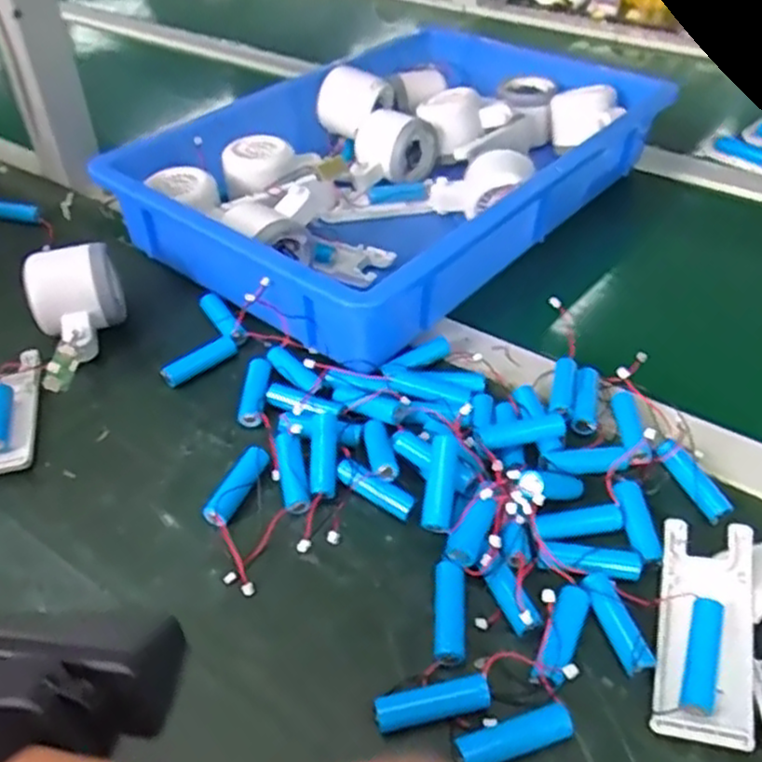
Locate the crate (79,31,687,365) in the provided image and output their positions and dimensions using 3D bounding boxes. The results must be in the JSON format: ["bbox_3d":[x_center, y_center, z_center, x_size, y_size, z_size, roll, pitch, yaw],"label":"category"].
[{"bbox_3d":[0.023,-0.187,0.632,0.287,0.083,0.449,28,50,28],"label":"crate"}]

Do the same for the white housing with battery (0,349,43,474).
[{"bbox_3d":[-0.236,0.019,0.460,0.045,0.021,0.092,-11,44,-11],"label":"white housing with battery"}]

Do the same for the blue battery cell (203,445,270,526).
[{"bbox_3d":[-0.081,0.060,0.417,0.014,0.017,0.053,18,46,20],"label":"blue battery cell"}]

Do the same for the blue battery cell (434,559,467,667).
[{"bbox_3d":[0.033,0.112,0.356,0.015,0.012,0.047,1,43,3],"label":"blue battery cell"}]

